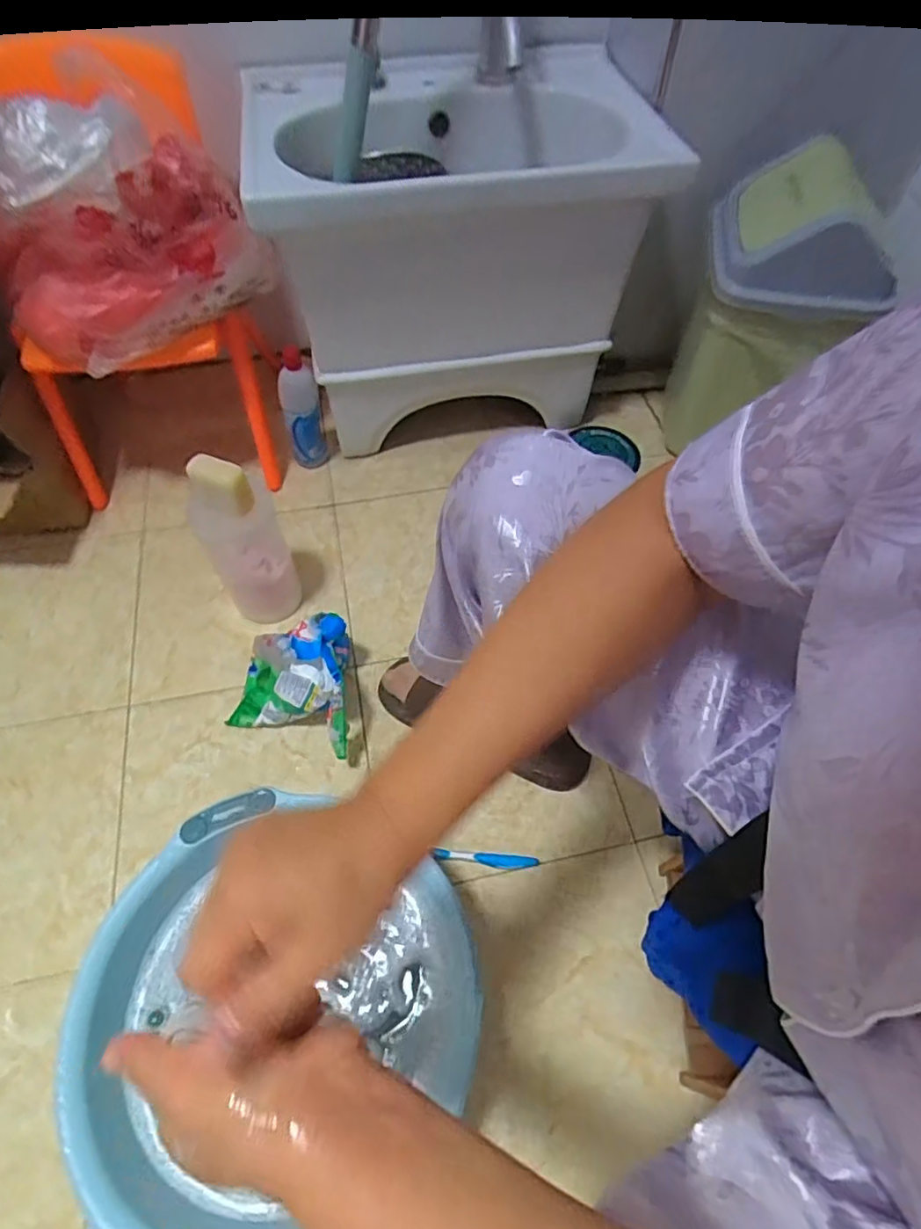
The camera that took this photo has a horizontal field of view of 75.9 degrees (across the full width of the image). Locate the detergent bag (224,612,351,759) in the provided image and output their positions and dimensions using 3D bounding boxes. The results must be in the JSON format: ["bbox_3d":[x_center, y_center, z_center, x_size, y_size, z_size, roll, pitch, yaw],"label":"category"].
[{"bbox_3d":[-0.200,0.080,0.777,0.161,0.114,0.154,18,60,8],"label":"detergent bag"}]

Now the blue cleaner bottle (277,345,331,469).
[{"bbox_3d":[-0.259,-0.332,0.969,0.061,0.225,0.057,1,59,-2],"label":"blue cleaner bottle"}]

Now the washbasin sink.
[{"bbox_3d":[-0.014,-0.544,0.928,0.507,0.479,0.459,-3,59,-5],"label":"washbasin sink"}]

